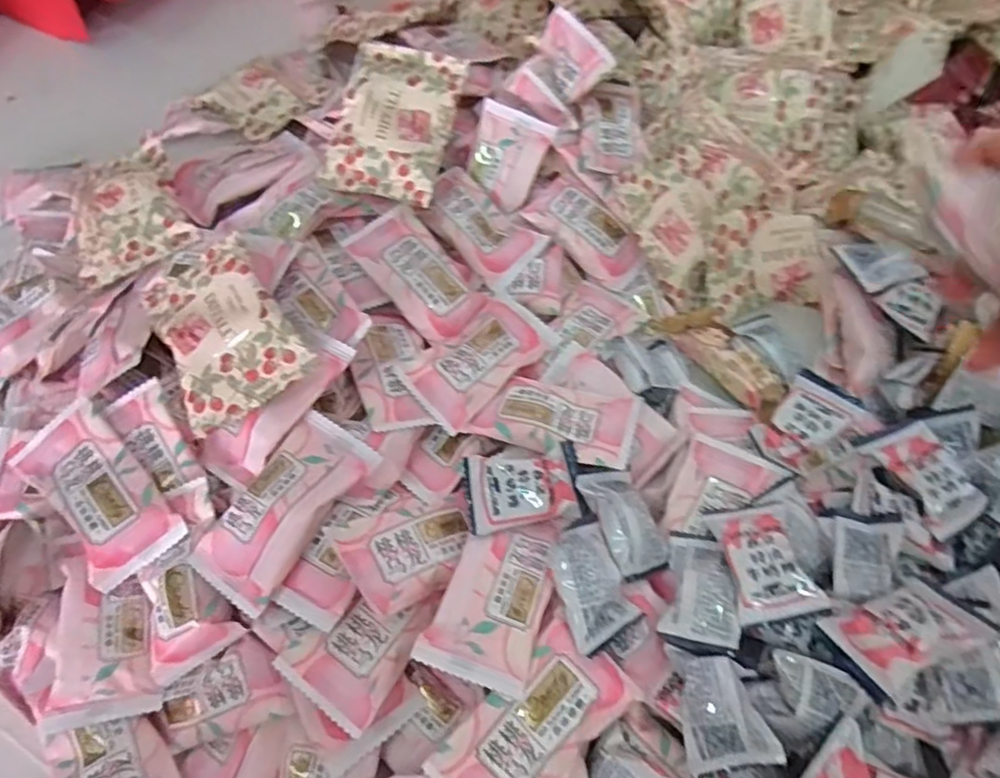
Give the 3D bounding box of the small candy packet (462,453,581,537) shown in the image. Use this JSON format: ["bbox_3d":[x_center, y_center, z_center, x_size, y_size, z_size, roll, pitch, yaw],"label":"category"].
[{"bbox_3d":[0.009,0.040,0.259,0.042,0.013,0.028,-7,62,-2],"label":"small candy packet"}]

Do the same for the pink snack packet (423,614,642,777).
[{"bbox_3d":[0.012,0.115,0.222,0.038,0.011,0.066,38,69,19],"label":"pink snack packet"}]

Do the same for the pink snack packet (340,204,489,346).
[{"bbox_3d":[-0.038,-0.055,0.318,0.039,0.013,0.072,-41,80,-15],"label":"pink snack packet"}]

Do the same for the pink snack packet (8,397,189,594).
[{"bbox_3d":[-0.164,0.043,0.268,0.039,0.020,0.071,-39,68,-18],"label":"pink snack packet"}]

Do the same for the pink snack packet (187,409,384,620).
[{"bbox_3d":[-0.084,0.046,0.256,0.037,0.013,0.074,31,67,16],"label":"pink snack packet"}]

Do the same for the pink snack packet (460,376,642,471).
[{"bbox_3d":[0.024,0.014,0.287,0.068,0.016,0.037,13,63,8],"label":"pink snack packet"}]

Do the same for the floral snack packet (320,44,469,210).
[{"bbox_3d":[-0.052,-0.135,0.329,0.055,0.010,0.083,15,76,-2],"label":"floral snack packet"}]

